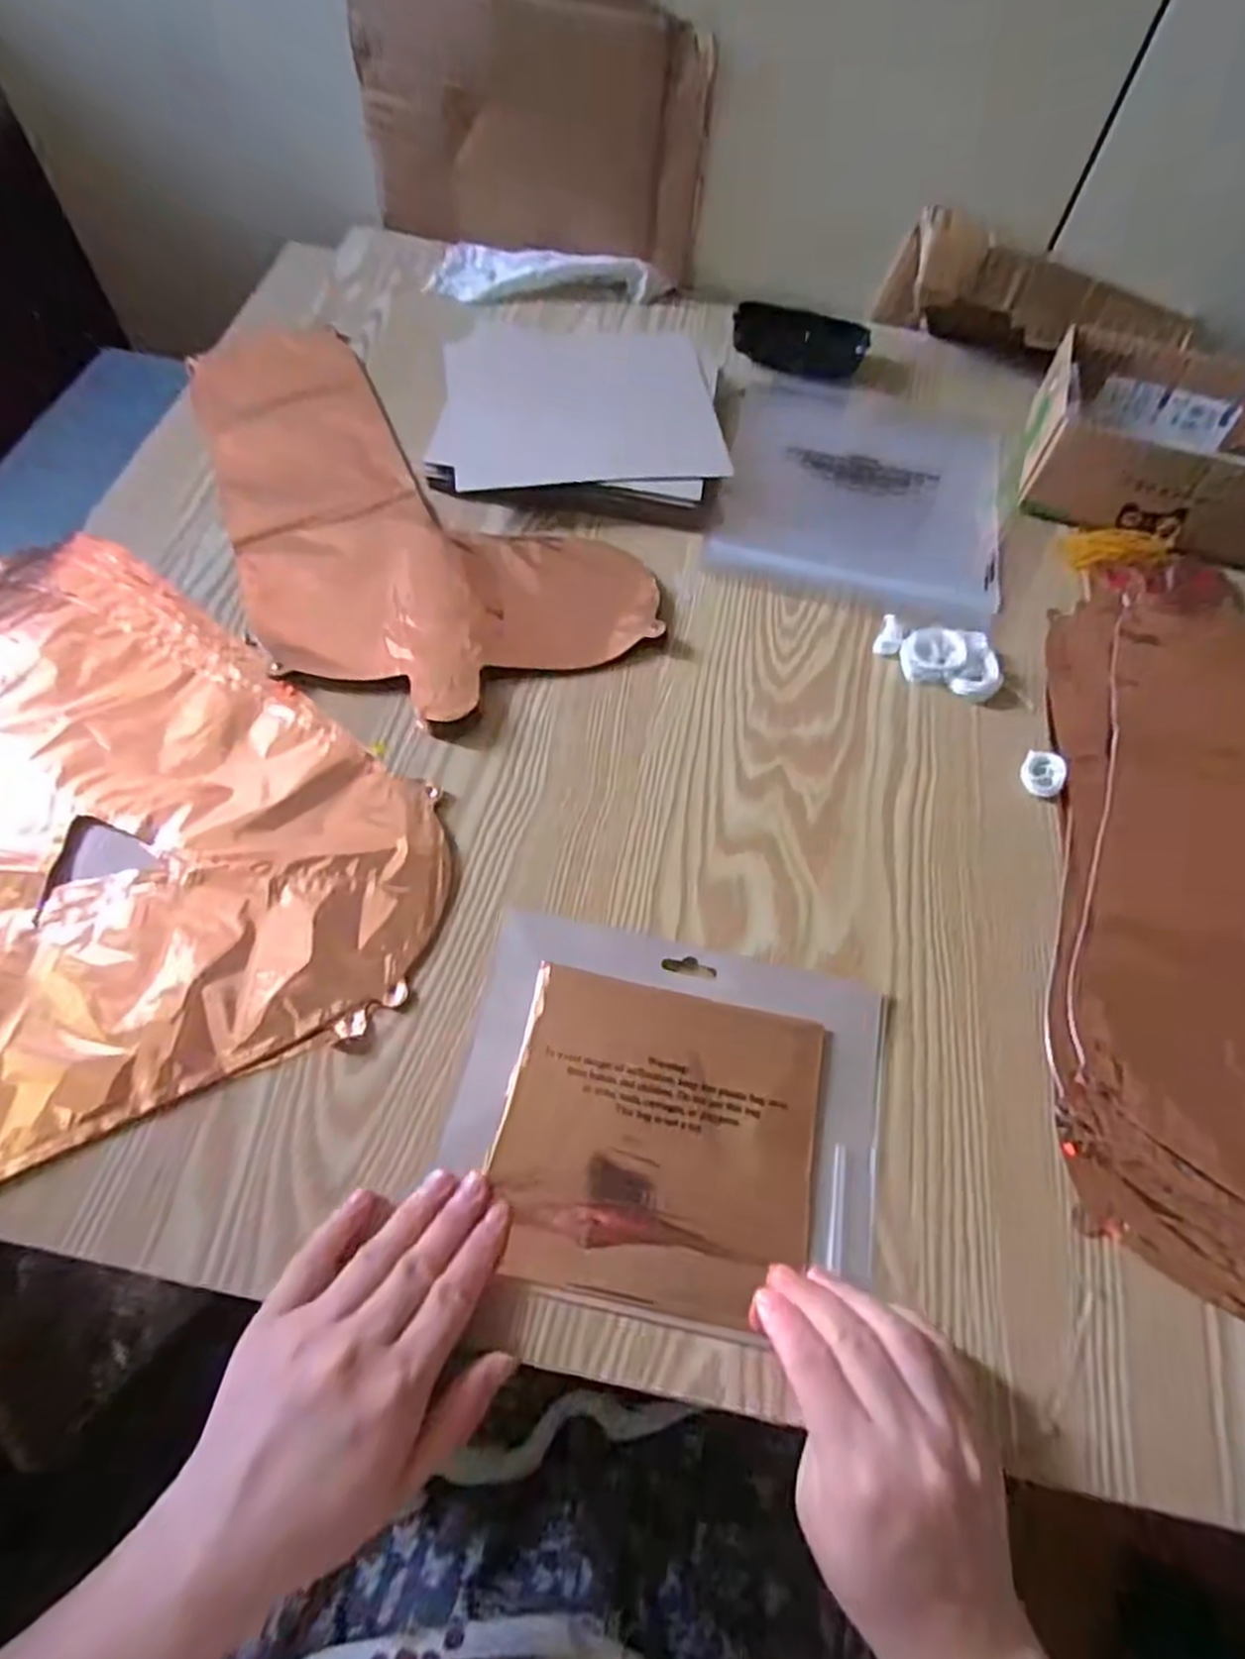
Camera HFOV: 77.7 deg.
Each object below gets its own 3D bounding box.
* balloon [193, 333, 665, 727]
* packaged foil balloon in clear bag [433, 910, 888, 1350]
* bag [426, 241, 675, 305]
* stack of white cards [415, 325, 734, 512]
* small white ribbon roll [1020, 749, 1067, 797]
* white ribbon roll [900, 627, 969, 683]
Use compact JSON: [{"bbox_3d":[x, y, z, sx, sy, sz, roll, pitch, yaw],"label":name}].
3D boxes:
[{"bbox_3d":[-0.169,-0.244,0.546,0.229,0.016,0.412,-25,66,-16],"label":"balloon"},{"bbox_3d":[0.021,0.131,0.358,0.194,0.010,0.159,12,62,4],"label":"packaged foil balloon in clear bag"},{"bbox_3d":[-0.066,-0.472,0.661,0.197,0.025,0.076,12,62,3],"label":"bag"},{"bbox_3d":[-0.031,-0.322,0.584,0.207,0.023,0.193,2,61,-2],"label":"stack of white cards"},{"bbox_3d":[0.249,-0.034,0.457,0.023,0.009,0.030,24,63,10],"label":"small white ribbon roll"},{"bbox_3d":[0.197,-0.111,0.493,0.038,0.014,0.036,1,61,-2],"label":"white ribbon roll"}]

